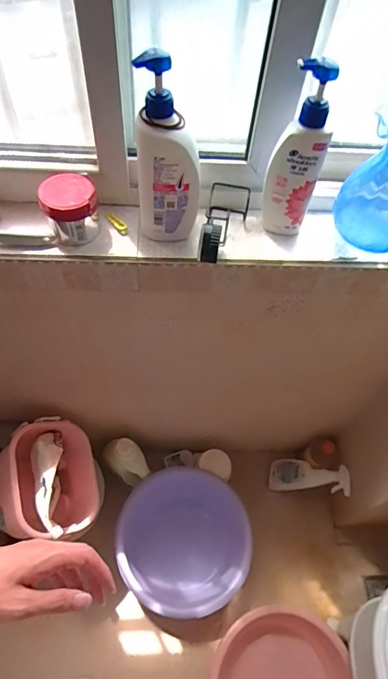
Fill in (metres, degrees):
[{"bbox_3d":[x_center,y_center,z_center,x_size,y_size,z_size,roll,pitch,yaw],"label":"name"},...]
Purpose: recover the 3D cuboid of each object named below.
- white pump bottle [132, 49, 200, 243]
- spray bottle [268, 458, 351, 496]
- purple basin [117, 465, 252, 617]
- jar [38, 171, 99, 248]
[{"bbox_3d":[-0.034,-0.252,0.587,0.089,0.247,0.060,1,57,-5],"label":"white pump bottle"},{"bbox_3d":[0.354,0.422,1.296,0.260,0.061,0.094,-9,47,37],"label":"spray bottle"},{"bbox_3d":[-0.027,0.575,1.211,0.363,0.151,0.361,2,56,-4],"label":"purple basin"},{"bbox_3d":[-0.189,-0.198,0.650,0.080,0.091,0.079,2,56,-4],"label":"jar"}]

